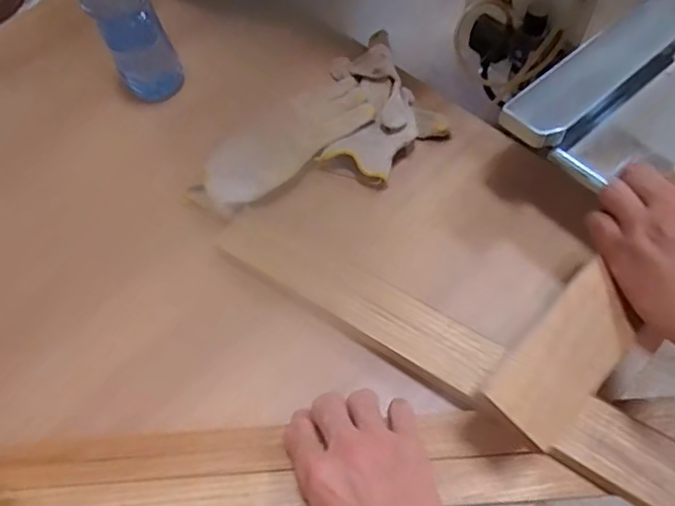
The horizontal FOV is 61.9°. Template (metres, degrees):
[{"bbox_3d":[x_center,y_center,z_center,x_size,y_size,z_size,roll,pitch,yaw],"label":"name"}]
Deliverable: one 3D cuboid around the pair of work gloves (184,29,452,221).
[{"bbox_3d":[-0.022,-0.109,0.543,0.241,0.045,0.141,-37,65,-16],"label":"pair of work gloves"}]

